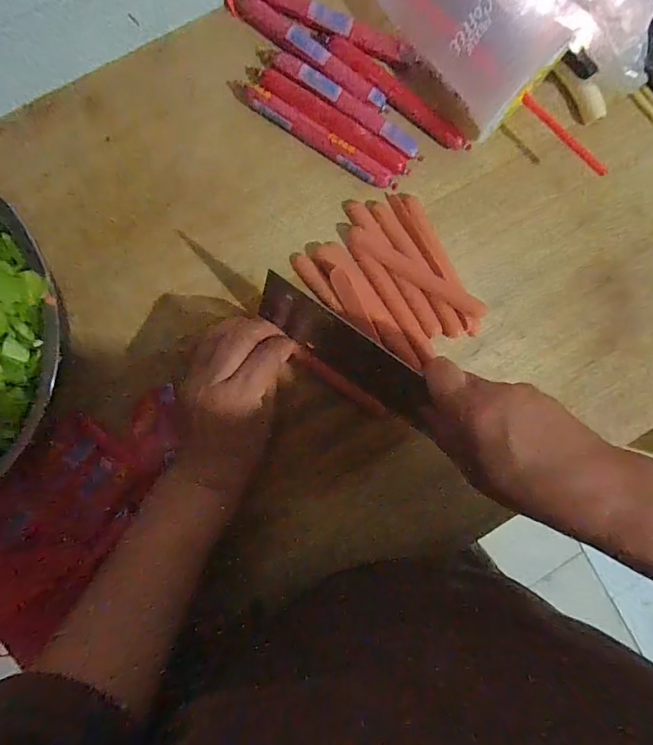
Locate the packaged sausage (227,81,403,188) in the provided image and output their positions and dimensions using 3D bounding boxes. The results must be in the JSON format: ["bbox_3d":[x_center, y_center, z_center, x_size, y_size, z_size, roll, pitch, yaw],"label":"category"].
[{"bbox_3d":[-0.010,-0.190,0.345,0.150,0.017,0.016,29,90,-6],"label":"packaged sausage"}]

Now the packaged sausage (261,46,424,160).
[{"bbox_3d":[0.012,-0.215,0.342,0.149,0.010,0.019,30,90,-6],"label":"packaged sausage"}]

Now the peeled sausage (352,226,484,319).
[{"bbox_3d":[0.076,-0.083,0.360,0.128,0.012,0.018,30,90,-6],"label":"peeled sausage"}]

